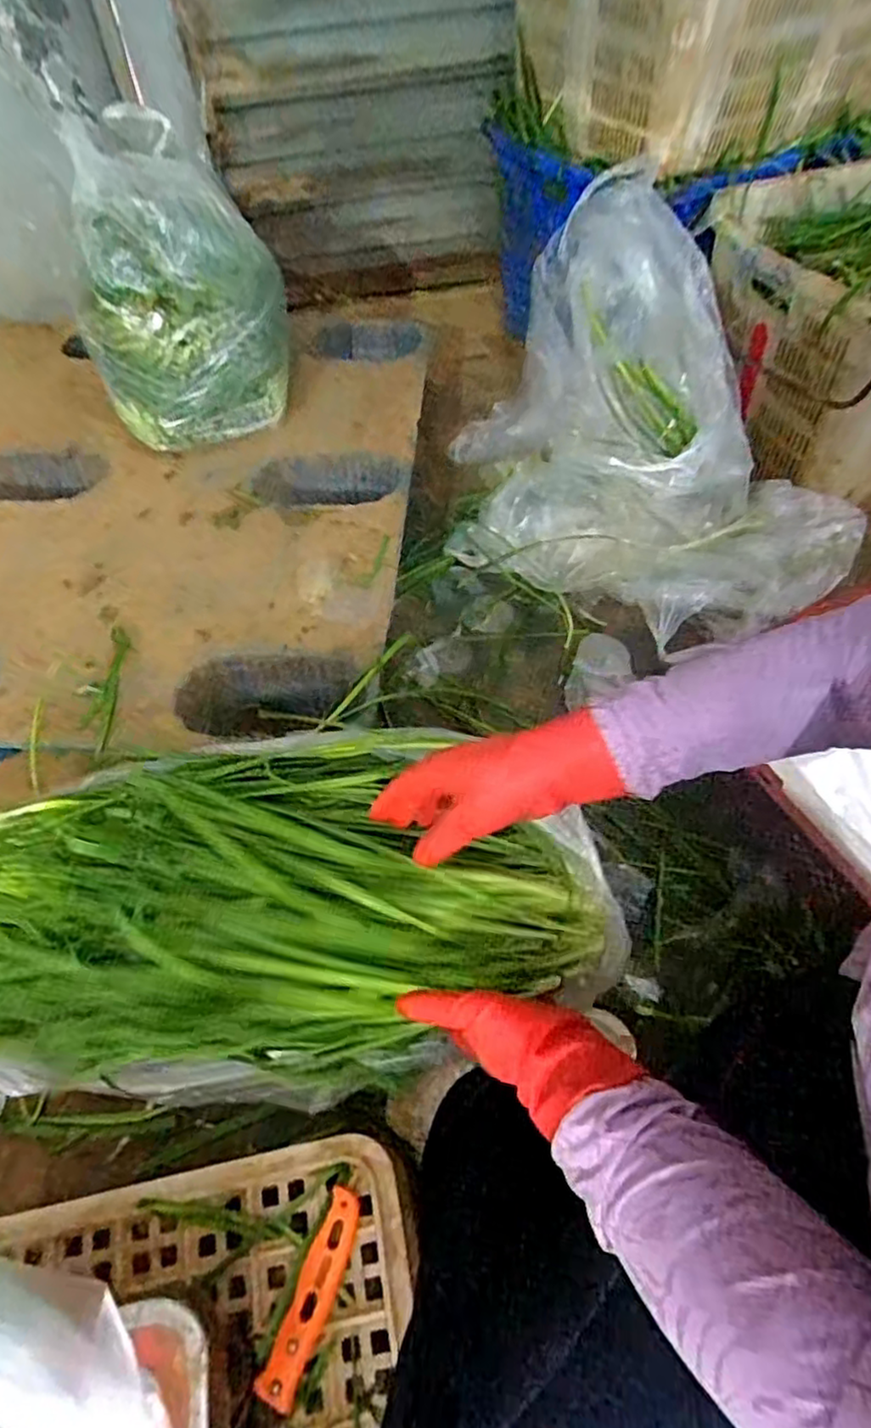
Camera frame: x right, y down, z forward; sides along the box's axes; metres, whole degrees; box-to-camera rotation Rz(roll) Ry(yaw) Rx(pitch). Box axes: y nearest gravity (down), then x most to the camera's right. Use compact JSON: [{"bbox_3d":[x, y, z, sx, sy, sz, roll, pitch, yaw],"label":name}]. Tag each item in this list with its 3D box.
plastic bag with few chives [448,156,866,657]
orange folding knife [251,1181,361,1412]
[{"bbox_3d":[0.268,-0.425,0.965,0.440,0.363,0.655,-34,60,-19],"label":"plastic bag with few chives"},{"bbox_3d":[-0.081,0.389,0.452,0.028,0.023,0.115,17,57,15],"label":"orange folding knife"}]

